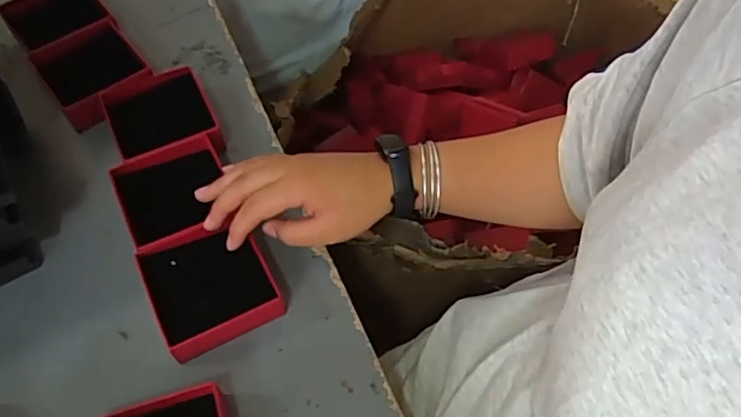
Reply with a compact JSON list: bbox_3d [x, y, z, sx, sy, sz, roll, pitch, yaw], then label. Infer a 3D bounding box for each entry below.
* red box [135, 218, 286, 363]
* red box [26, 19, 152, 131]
[{"bbox_3d":[-0.125,0.058,0.455,0.085,0.033,0.088,-24,62,-16],"label":"red box"},{"bbox_3d":[-0.261,-0.127,0.562,0.085,0.044,0.100,-34,65,-21],"label":"red box"}]

